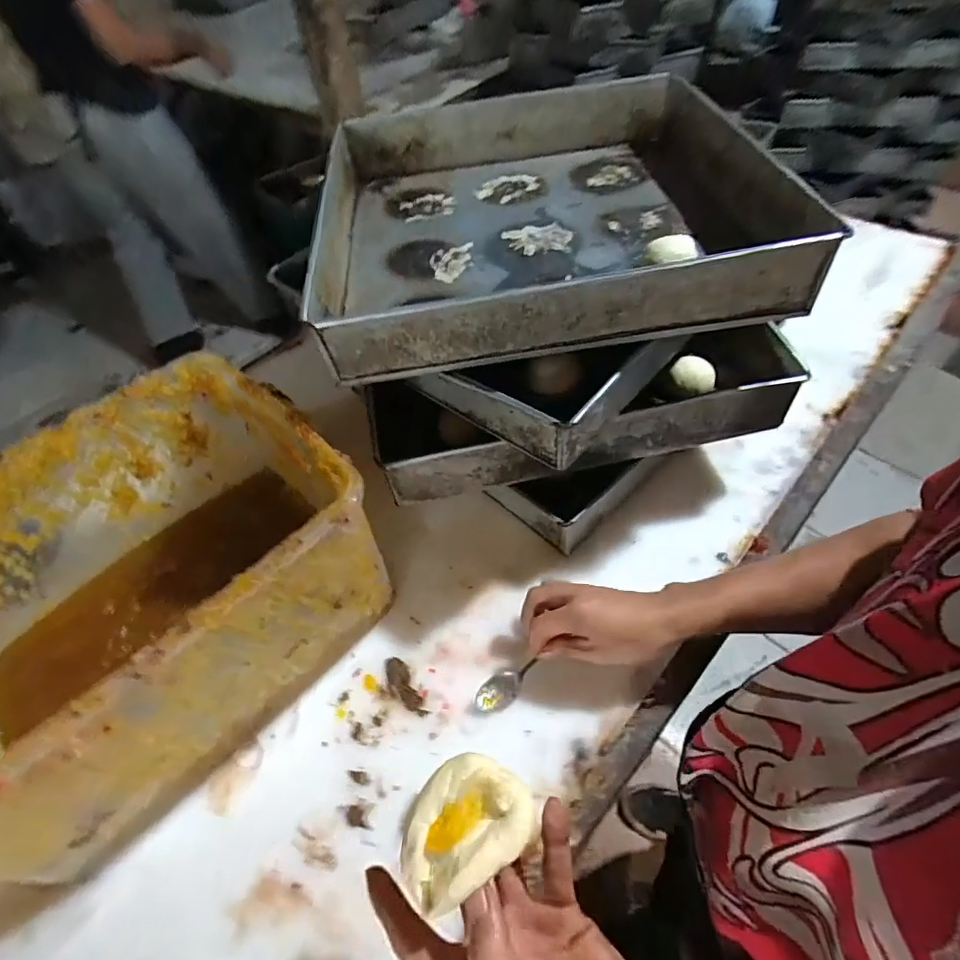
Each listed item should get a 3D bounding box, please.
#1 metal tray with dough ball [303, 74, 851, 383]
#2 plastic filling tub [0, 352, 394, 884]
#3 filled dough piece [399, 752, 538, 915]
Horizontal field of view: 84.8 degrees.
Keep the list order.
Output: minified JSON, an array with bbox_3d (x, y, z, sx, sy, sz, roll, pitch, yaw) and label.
[{"bbox_3d":[0.043,-0.285,0.545,0.395,0.082,0.428,-7,51,1],"label":"metal tray with dough ball"},{"bbox_3d":[-0.297,0.091,0.460,0.291,0.174,0.368,33,62,28],"label":"plastic filling tub"},{"bbox_3d":[-0.010,0.174,0.268,0.071,0.018,0.053,-28,54,-16],"label":"filled dough piece"}]

